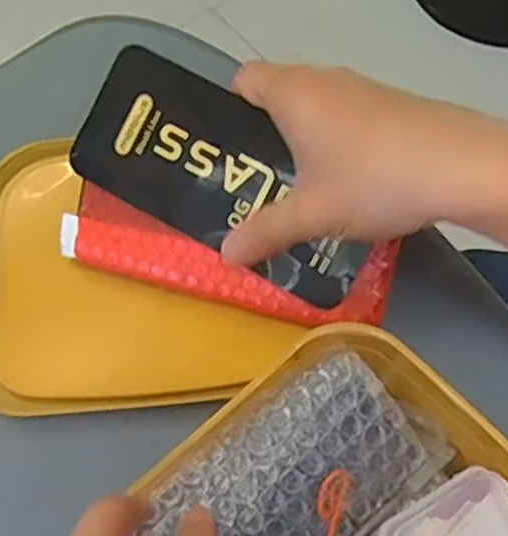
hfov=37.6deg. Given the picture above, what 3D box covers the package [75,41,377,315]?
[{"bbox_3d":[-0.014,-0.048,0.377,0.161,0.010,0.073,30,100,11],"label":"package"}]

